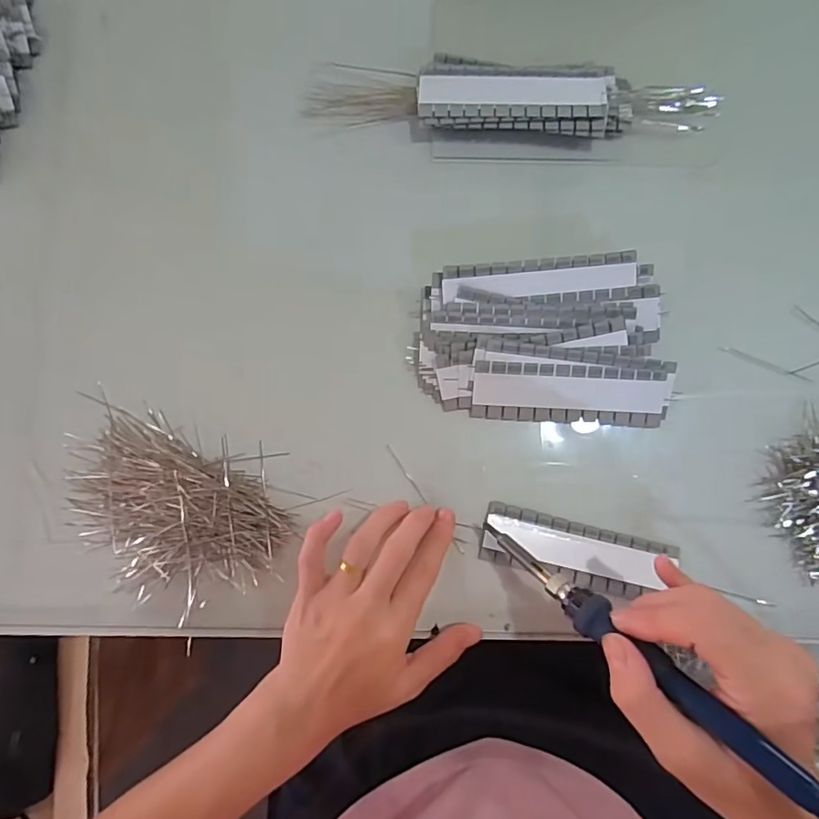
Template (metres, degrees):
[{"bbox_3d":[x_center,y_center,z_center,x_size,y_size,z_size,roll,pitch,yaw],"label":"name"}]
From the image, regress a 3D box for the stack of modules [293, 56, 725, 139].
[{"bbox_3d":[0.071,-0.222,0.385,0.283,0.023,0.053,5,84,2],"label":"stack of modules"}]

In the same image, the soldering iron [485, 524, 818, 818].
[{"bbox_3d":[0.114,0.120,0.259,0.019,0.014,0.216,-52,47,-4],"label":"soldering iron"}]

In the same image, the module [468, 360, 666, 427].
[{"bbox_3d":[0.106,-0.010,0.359,0.125,0.004,0.039,3,104,0],"label":"module"}]

